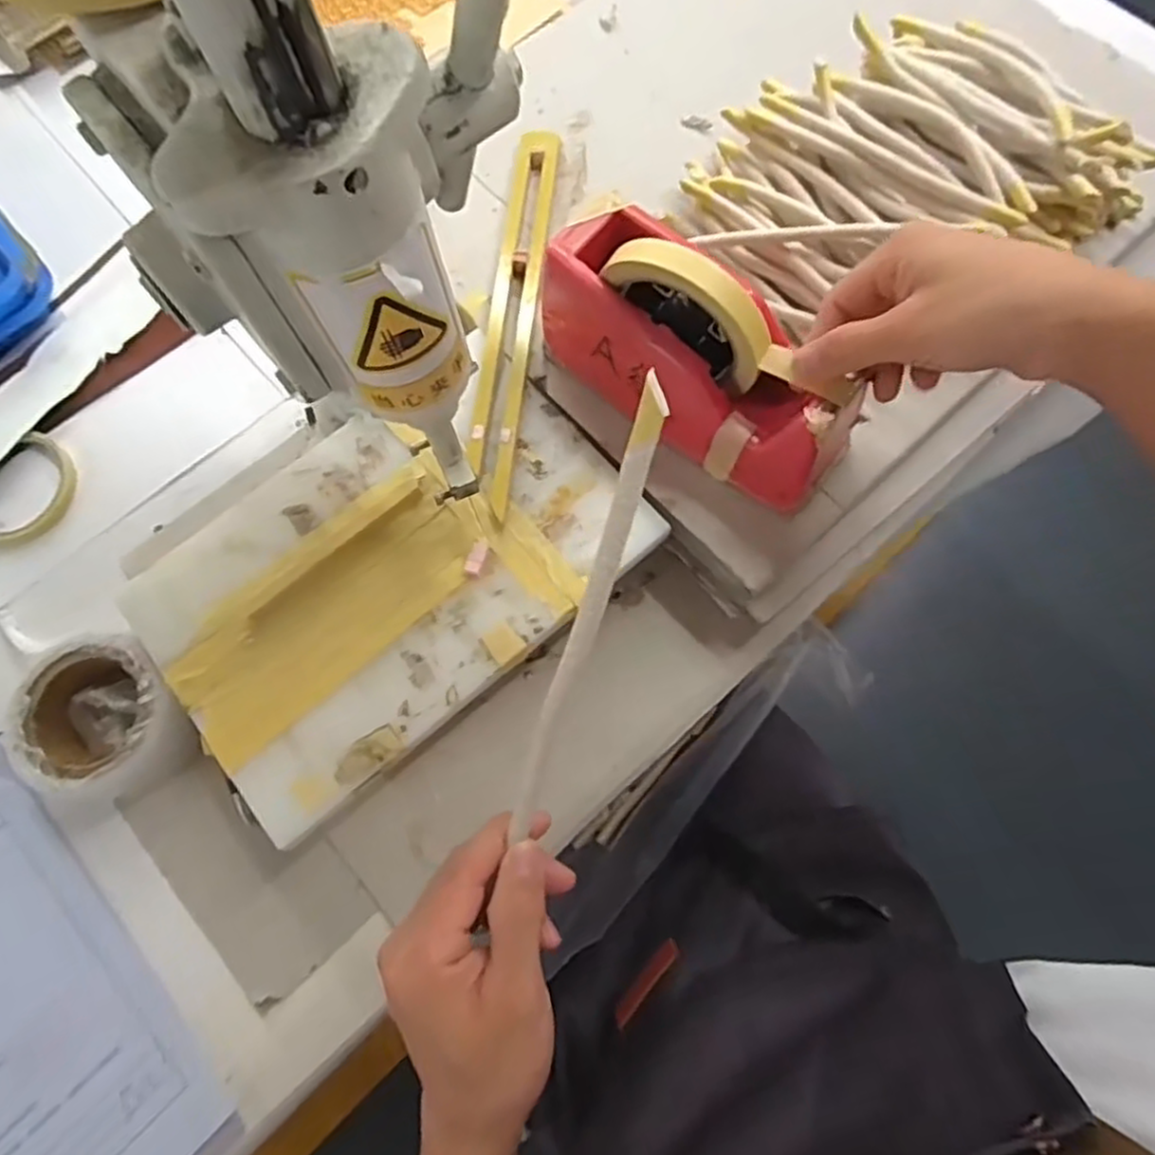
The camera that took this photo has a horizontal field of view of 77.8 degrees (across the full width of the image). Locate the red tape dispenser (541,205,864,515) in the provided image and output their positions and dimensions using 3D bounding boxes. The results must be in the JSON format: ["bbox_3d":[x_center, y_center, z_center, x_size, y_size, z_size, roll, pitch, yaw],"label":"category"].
[{"bbox_3d":[0.068,-0.129,0.415,0.194,0.117,0.068,43,79,12],"label":"red tape dispenser"}]

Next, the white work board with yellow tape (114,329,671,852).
[{"bbox_3d":[-0.118,-0.010,0.455,0.295,0.012,0.198,-39,76,-10],"label":"white work board with yellow tape"}]

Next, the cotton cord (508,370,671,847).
[{"bbox_3d":[0.000,0.023,0.271,0.011,0.007,0.197,21,116,7],"label":"cotton cord"}]

